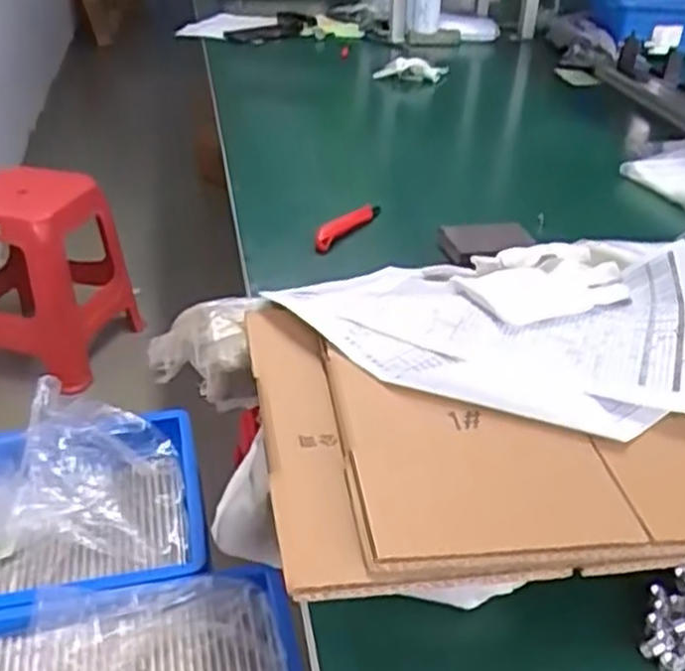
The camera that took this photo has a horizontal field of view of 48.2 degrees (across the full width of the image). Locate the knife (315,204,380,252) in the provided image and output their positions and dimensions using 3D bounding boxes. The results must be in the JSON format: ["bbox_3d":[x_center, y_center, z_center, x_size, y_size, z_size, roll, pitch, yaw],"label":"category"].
[{"bbox_3d":[0.005,-0.127,0.877,0.016,0.024,0.116,25,39,30],"label":"knife"}]

